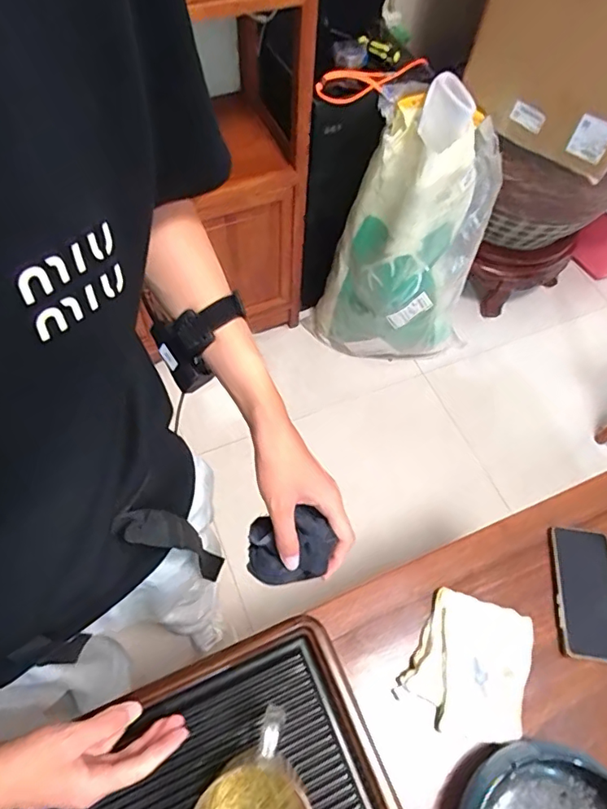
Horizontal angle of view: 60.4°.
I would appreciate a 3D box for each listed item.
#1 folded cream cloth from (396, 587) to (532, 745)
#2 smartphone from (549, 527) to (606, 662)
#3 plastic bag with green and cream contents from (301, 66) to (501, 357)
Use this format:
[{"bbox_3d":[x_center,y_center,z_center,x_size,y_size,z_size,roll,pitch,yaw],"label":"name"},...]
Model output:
[{"bbox_3d":[0.199,0.310,0.626,0.132,0.019,0.149,18,62,7],"label":"folded cream cloth"},{"bbox_3d":[0.369,0.243,0.678,0.078,0.018,0.161,9,61,2],"label":"smartphone"},{"bbox_3d":[0.303,-0.465,1.553,0.391,0.759,0.386,-35,68,-19],"label":"plastic bag with green and cream contents"}]

